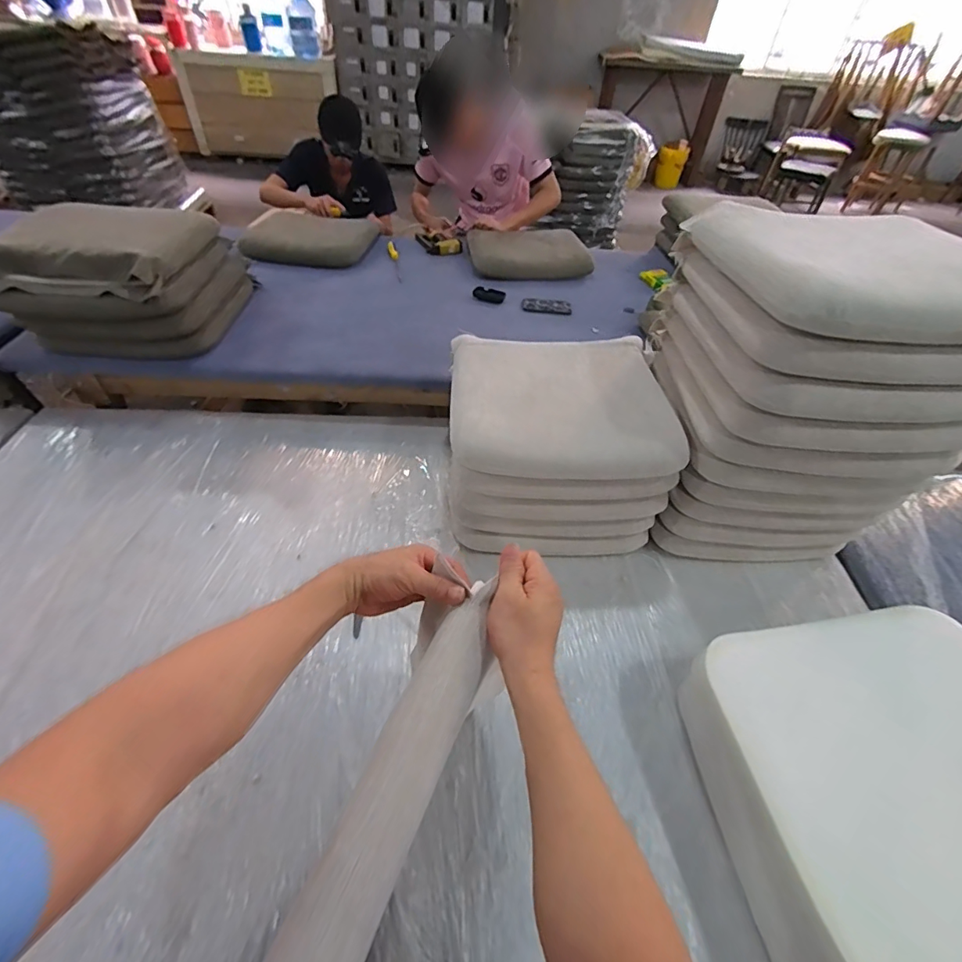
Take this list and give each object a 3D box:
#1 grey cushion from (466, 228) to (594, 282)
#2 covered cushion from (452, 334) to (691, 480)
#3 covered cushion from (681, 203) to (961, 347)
[{"bbox_3d":[0.169,-0.874,1.772,0.432,0.091,0.313,-11,49,-14],"label":"grey cushion"},{"bbox_3d":[0.163,-0.178,0.958,0.438,0.070,0.408,1,47,-3],"label":"covered cushion"},{"bbox_3d":[0.601,-0.358,0.739,0.400,0.069,0.425,1,47,-3],"label":"covered cushion"}]

